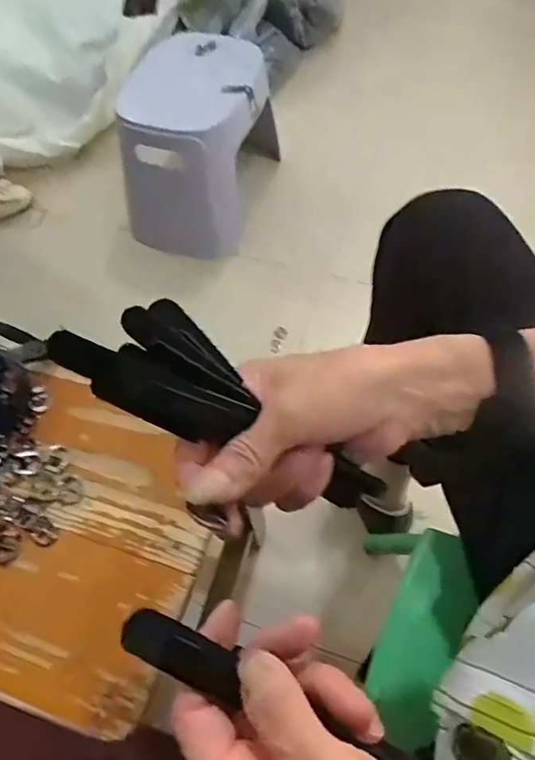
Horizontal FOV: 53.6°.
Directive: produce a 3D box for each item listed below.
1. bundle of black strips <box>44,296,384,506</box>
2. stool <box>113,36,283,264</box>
[{"bbox_3d":[-0.015,0.013,0.259,0.171,0.027,0.045,31,61,-16],"label":"bundle of black strips"},{"bbox_3d":[-0.131,-0.440,1.003,0.258,0.230,0.296,3,60,4],"label":"stool"}]

